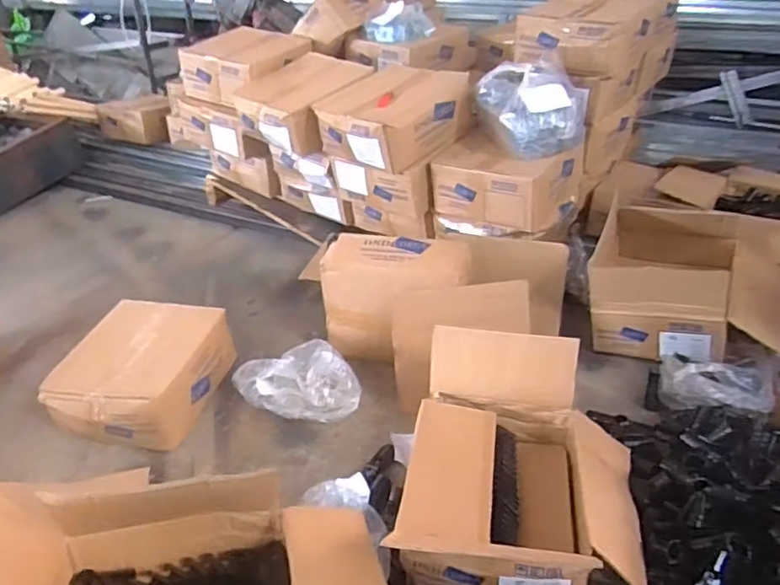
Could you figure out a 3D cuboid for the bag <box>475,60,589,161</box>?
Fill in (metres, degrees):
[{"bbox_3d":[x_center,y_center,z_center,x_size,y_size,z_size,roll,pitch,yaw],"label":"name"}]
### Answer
[{"bbox_3d":[0.341,-0.448,1.447,0.269,0.165,0.267,4,33,12],"label":"bag"}]

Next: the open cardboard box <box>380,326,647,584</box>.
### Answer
[{"bbox_3d":[0.212,0.255,0.939,0.354,0.229,0.398,4,33,11],"label":"open cardboard box"}]

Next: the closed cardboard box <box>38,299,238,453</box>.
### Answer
[{"bbox_3d":[-0.537,0.175,1.297,0.296,0.145,0.332,3,33,10],"label":"closed cardboard box"}]

